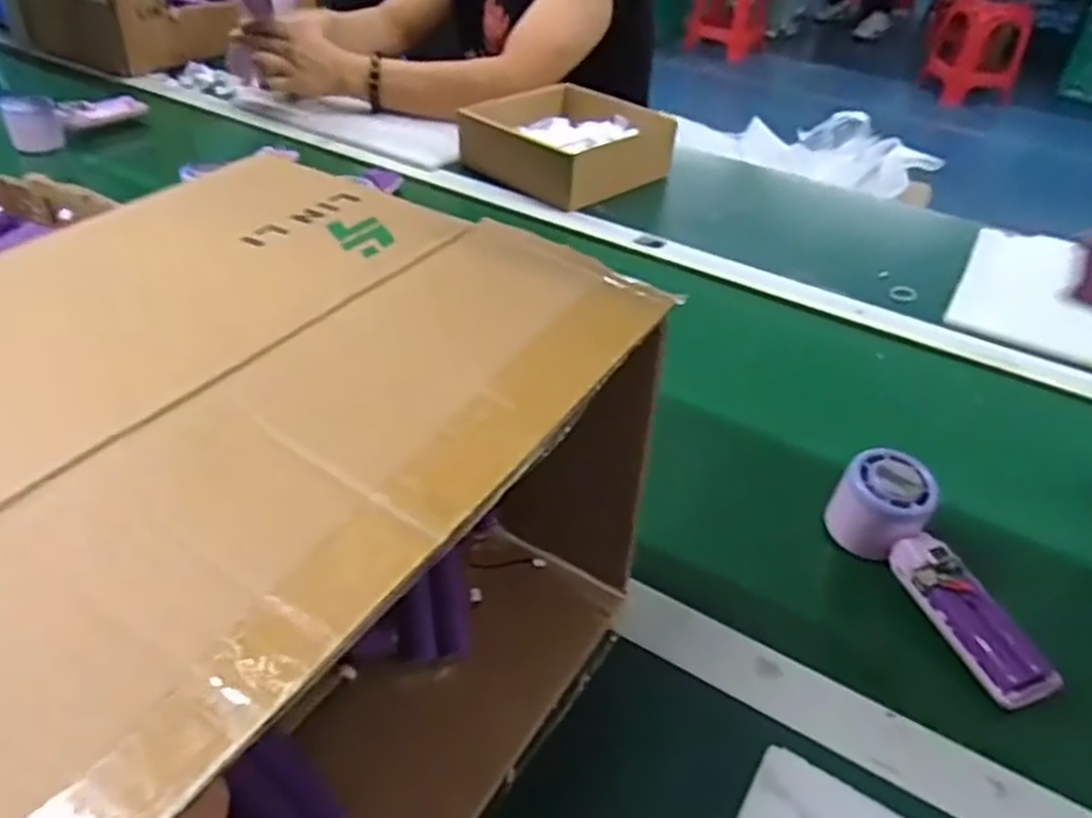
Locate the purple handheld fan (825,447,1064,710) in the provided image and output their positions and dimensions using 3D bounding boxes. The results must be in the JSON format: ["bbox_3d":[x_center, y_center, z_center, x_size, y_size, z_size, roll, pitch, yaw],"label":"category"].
[{"bbox_3d":[0.244,0.104,0.494,0.049,0.049,0.165,-15,57,-22],"label":"purple handheld fan"}]

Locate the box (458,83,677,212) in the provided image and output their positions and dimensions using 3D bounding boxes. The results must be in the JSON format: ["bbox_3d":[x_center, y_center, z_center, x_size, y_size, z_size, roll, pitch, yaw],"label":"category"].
[{"bbox_3d":[0.024,-0.339,1.005,0.219,0.073,0.202,31,47,27],"label":"box"}]

